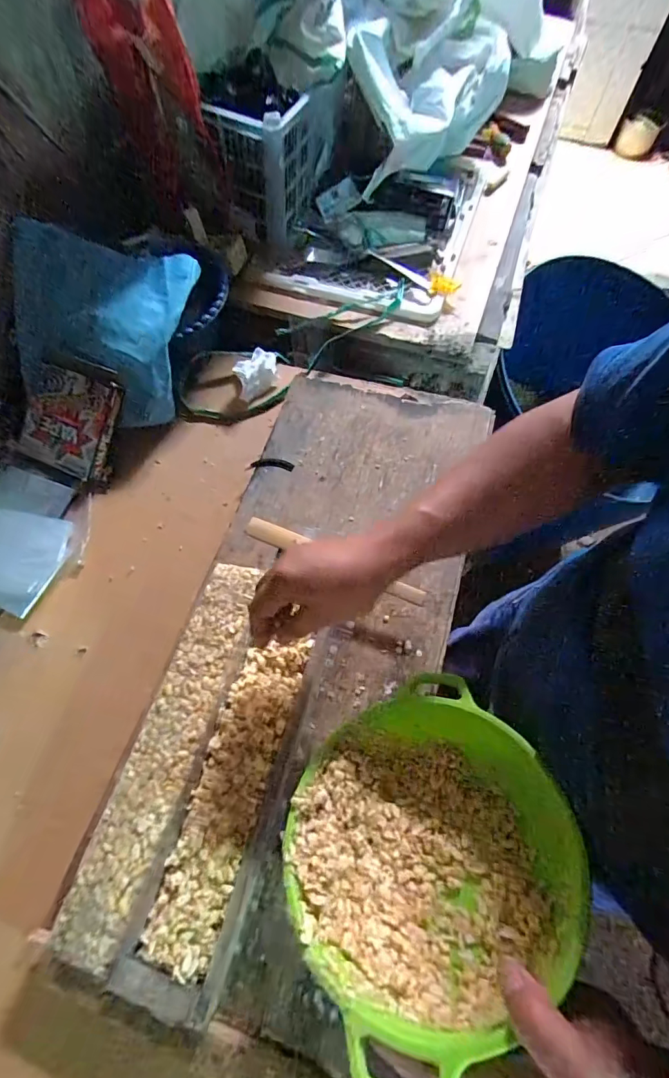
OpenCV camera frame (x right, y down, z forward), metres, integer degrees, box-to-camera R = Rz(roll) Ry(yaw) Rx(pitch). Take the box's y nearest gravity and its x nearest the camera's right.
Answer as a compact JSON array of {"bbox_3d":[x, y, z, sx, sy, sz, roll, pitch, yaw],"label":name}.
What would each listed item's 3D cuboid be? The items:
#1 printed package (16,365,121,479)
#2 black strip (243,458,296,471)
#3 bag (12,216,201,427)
[{"bbox_3d":[-0.376,-0.167,0.626,0.144,0.023,0.138,23,97,11],"label":"printed package"},{"bbox_3d":[-0.090,-0.105,0.620,0.066,0.004,0.022,3,64,0],"label":"black strip"},{"bbox_3d":[-0.330,-0.311,0.630,0.229,0.154,0.227,16,69,4],"label":"bag"}]

